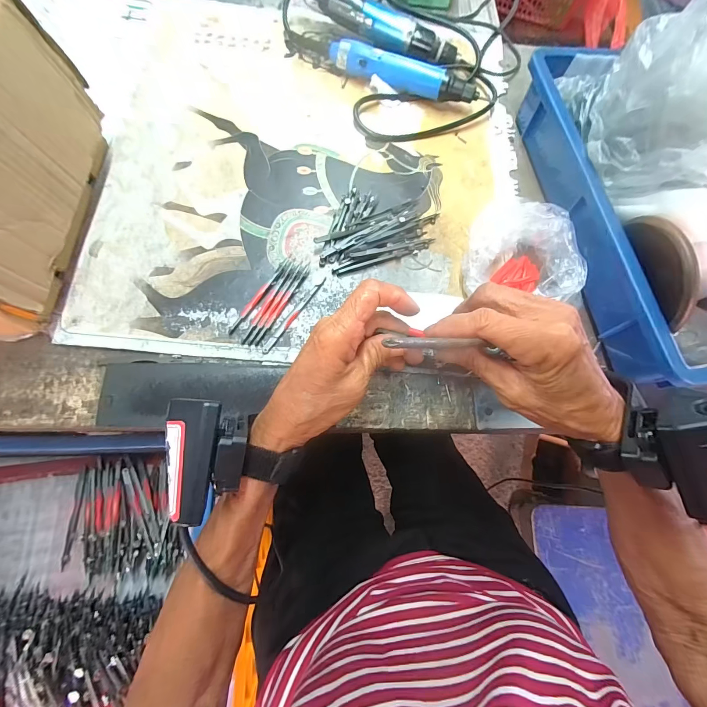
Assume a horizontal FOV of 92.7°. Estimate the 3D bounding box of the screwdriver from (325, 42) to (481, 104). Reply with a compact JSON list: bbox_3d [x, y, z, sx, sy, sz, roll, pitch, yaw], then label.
[{"bbox_3d":[0.067,-0.379,0.463,0.204,0.038,0.034,16,71,1],"label":"screwdriver"}]

